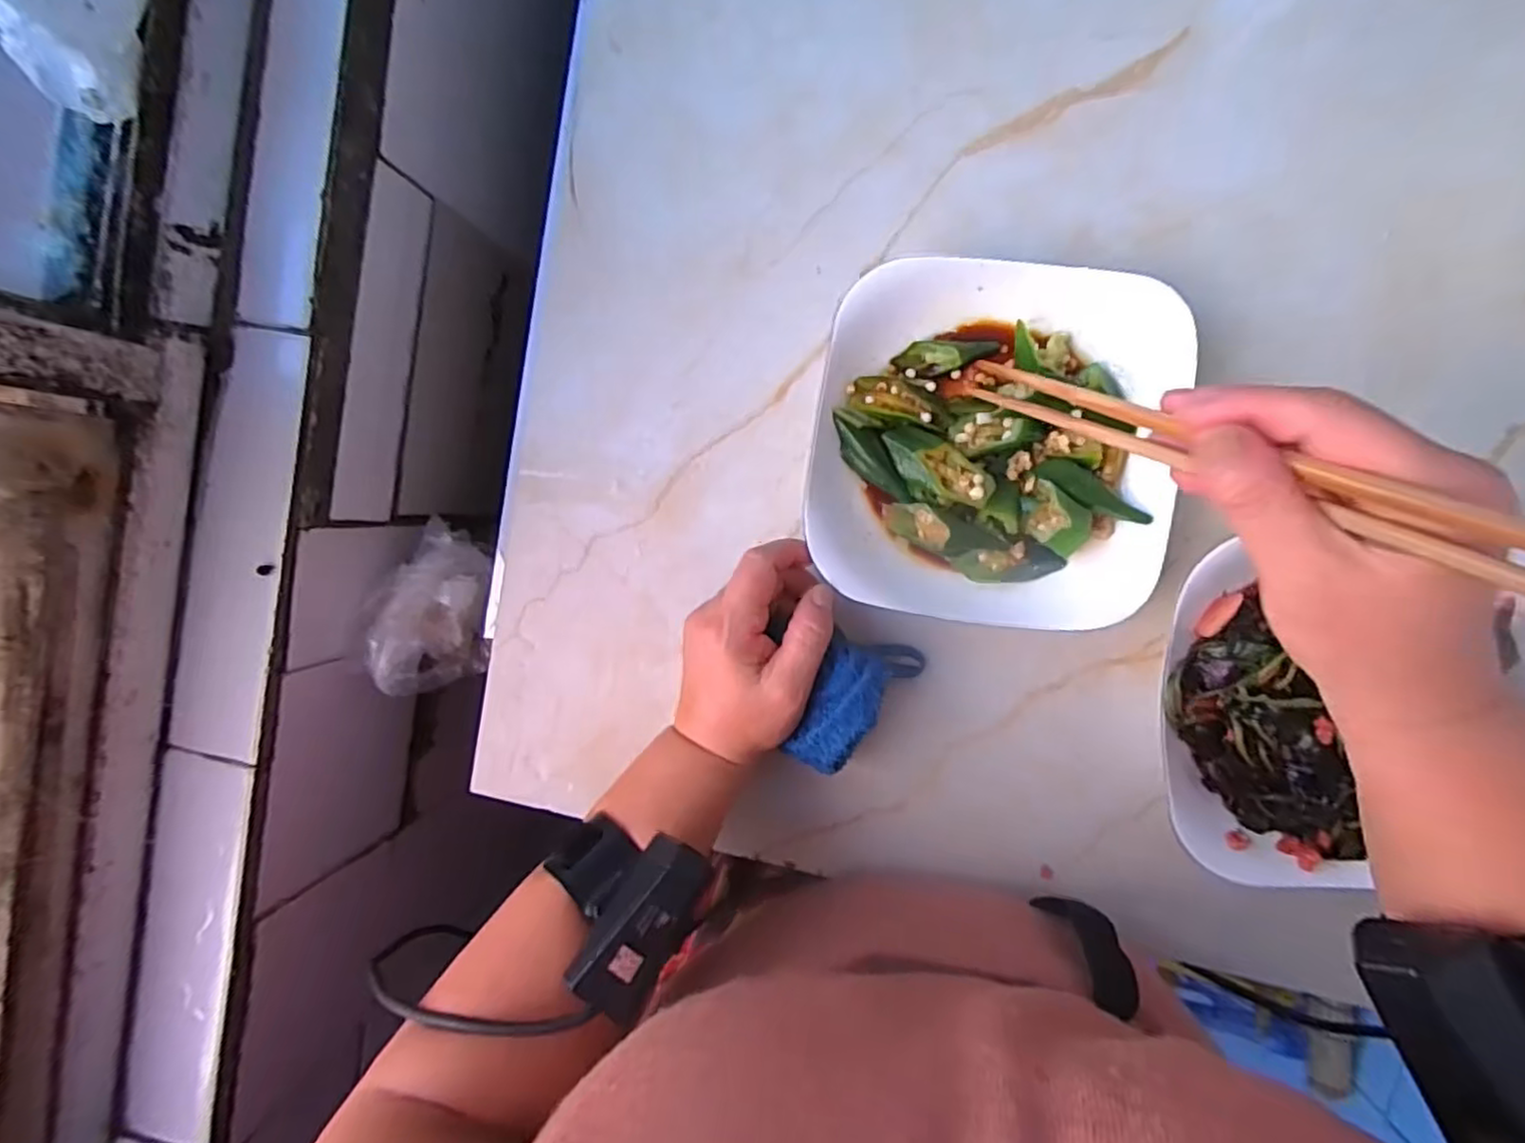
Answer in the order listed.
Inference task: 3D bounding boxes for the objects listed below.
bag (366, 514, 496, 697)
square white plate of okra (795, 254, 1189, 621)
[{"bbox_3d":[-0.212,0.025,0.434,0.056,0.069,0.107,18,94,4],"label":"bag"},{"bbox_3d":[0.118,-0.065,0.357,0.177,0.028,0.178,9,96,6],"label":"square white plate of okra"}]

